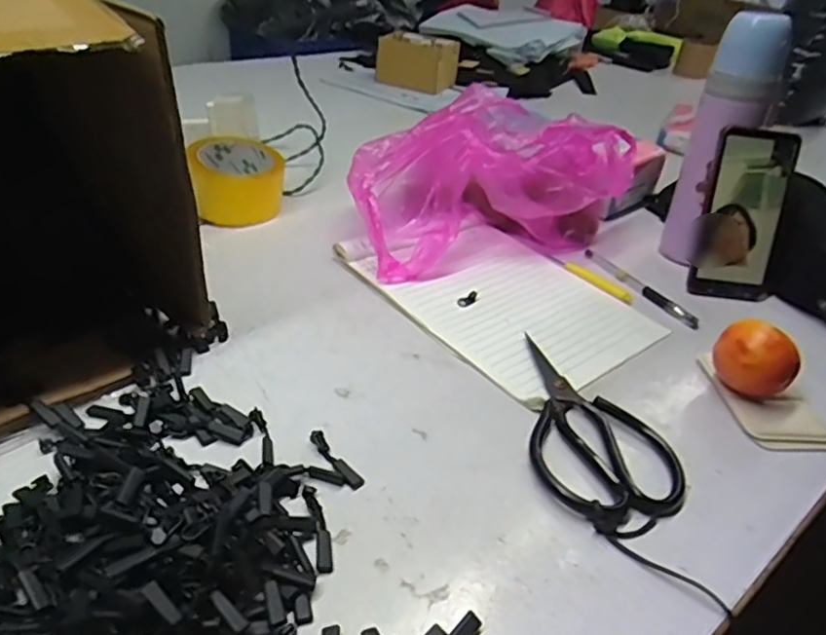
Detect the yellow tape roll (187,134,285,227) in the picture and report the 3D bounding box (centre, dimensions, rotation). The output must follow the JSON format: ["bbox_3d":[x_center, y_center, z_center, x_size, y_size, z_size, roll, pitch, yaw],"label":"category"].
[{"bbox_3d":[-0.197,-0.153,0.685,0.100,0.070,0.085,-7,36,-17],"label":"yellow tape roll"}]

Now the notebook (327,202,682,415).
[{"bbox_3d":[0.085,-0.026,0.585,0.195,0.016,0.262,-22,44,-35],"label":"notebook"}]

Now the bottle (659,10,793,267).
[{"bbox_3d":[0.304,-0.167,0.617,0.065,0.242,0.055,30,41,32],"label":"bottle"}]

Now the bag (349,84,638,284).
[{"bbox_3d":[0.091,-0.150,0.660,0.322,0.139,0.156,-11,37,-22],"label":"bag"}]

